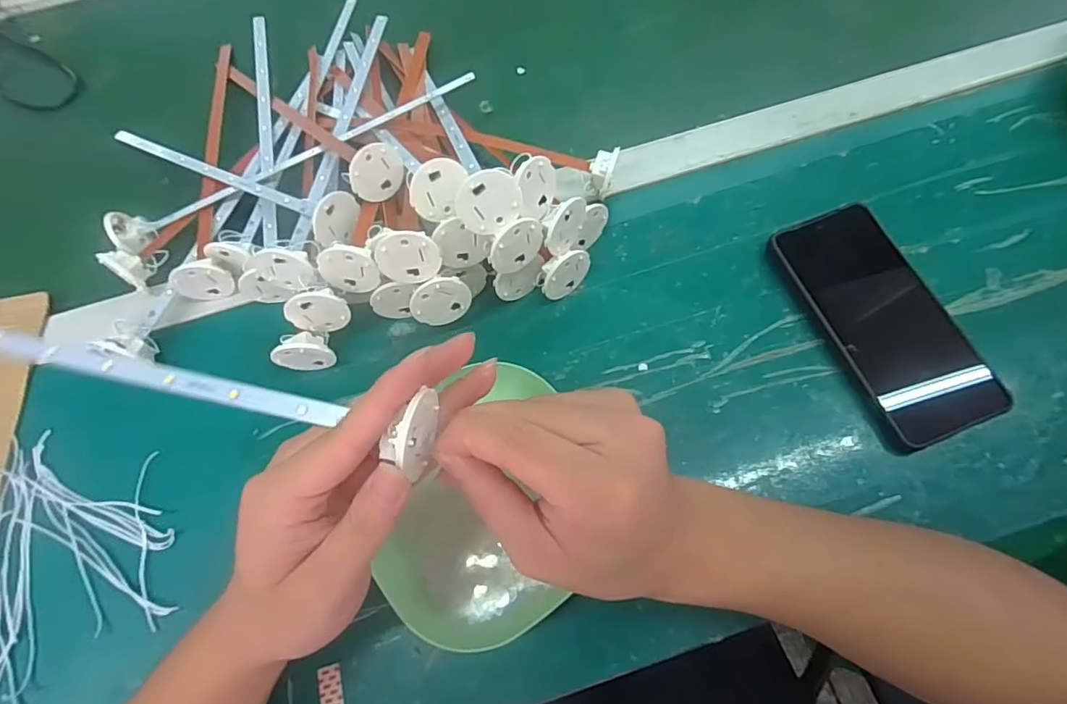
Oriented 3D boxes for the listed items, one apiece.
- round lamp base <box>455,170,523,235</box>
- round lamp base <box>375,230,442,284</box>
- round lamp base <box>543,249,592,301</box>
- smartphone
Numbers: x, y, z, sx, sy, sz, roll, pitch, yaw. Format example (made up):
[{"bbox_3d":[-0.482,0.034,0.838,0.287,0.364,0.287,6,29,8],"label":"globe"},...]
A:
[{"bbox_3d":[-0.026,-0.087,0.301,0.036,0.036,0.006,-29,42,5],"label":"round lamp base"},{"bbox_3d":[-0.076,-0.057,0.318,0.038,0.038,0.006,-17,49,11],"label":"round lamp base"},{"bbox_3d":[0.021,-0.053,0.361,0.037,0.036,0.015,-34,69,-11],"label":"round lamp base"},{"bbox_3d":[0.229,-0.023,0.345,0.078,0.016,0.161,-22,67,-6],"label":"smartphone"}]

